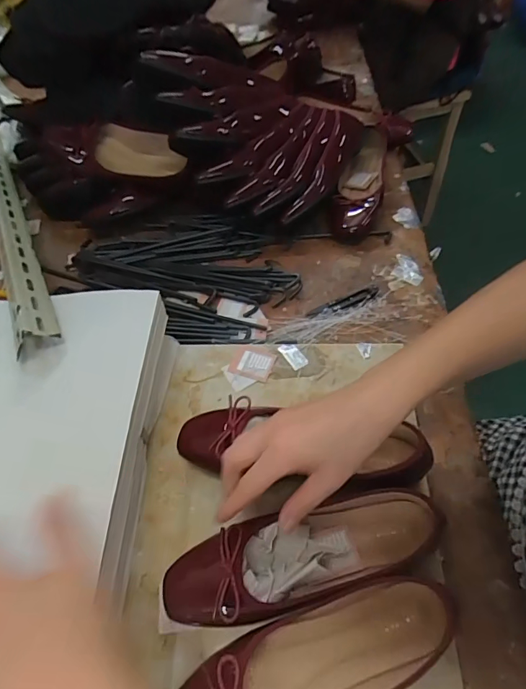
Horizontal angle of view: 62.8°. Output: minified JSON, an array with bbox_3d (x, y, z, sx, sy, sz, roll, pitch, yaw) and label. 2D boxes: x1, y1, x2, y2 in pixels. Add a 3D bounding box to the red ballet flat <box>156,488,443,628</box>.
[{"bbox_3d":[0.034,0.176,0.362,0.232,0.055,0.073,-13,55,-6],"label":"red ballet flat"}]

